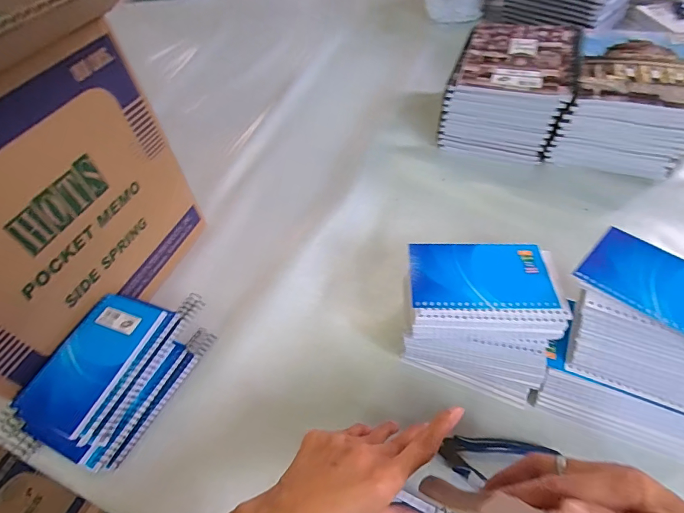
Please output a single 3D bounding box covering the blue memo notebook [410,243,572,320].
[{"bbox_3d":[0.136,0.020,0.380,0.134,0.008,0.088,1,51,7],"label":"blue memo notebook"}]

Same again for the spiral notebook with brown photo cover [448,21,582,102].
[{"bbox_3d":[0.262,-0.296,0.589,0.161,0.018,0.191,15,54,17],"label":"spiral notebook with brown photo cover"}]

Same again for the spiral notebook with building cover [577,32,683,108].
[{"bbox_3d":[0.407,-0.259,0.538,0.147,0.011,0.182,14,54,17],"label":"spiral notebook with building cover"}]

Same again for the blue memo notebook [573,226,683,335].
[{"bbox_3d":[0.276,0.027,0.330,0.076,0.005,0.128,-39,57,-23],"label":"blue memo notebook"}]

